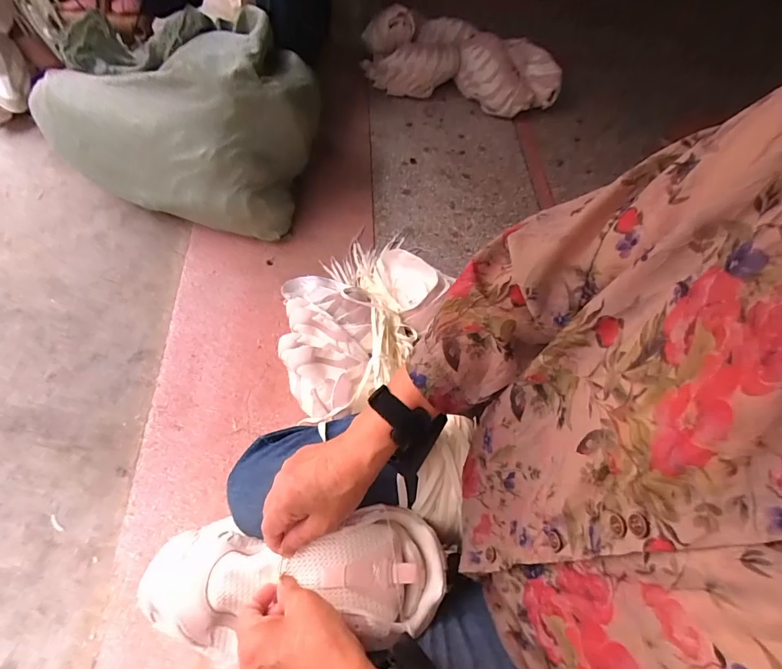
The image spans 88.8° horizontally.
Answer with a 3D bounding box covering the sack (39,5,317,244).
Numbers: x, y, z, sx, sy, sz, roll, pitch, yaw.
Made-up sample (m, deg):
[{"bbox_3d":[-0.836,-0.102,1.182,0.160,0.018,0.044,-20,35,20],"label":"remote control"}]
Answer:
[{"bbox_3d":[-0.522,-0.553,1.013,0.593,0.323,0.423,15,63,3],"label":"sack"}]

